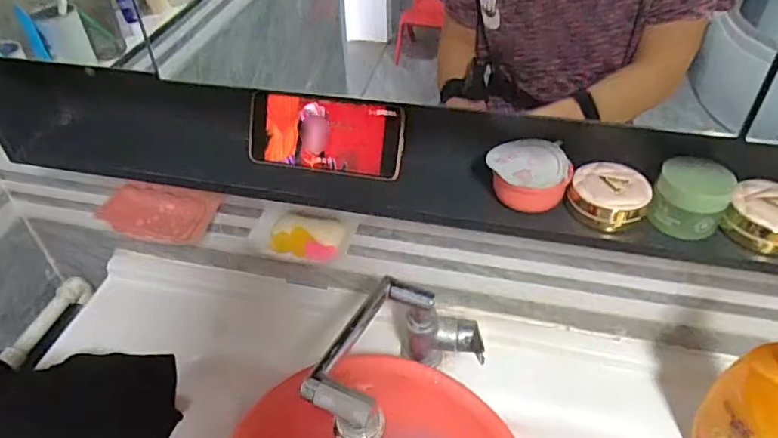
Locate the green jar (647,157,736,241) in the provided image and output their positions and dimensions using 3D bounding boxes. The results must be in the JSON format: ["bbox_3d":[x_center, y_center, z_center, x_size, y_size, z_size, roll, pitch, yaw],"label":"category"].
[{"bbox_3d":[0.277,-0.020,0.513,0.059,0.057,0.051,24,47,25],"label":"green jar"}]

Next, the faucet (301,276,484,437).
[{"bbox_3d":[0.004,0.168,0.631,0.101,0.189,0.231,27,49,27],"label":"faucet"}]

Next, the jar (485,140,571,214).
[{"bbox_3d":[0.135,-0.040,0.543,0.076,0.044,0.065,5,42,7],"label":"jar"}]

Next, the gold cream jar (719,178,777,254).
[{"bbox_3d":[0.348,-0.001,0.508,0.066,0.038,0.069,-1,42,1],"label":"gold cream jar"}]

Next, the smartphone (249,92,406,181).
[{"bbox_3d":[-0.069,-0.088,0.590,0.168,0.075,0.008,8,12,11],"label":"smartphone"}]

